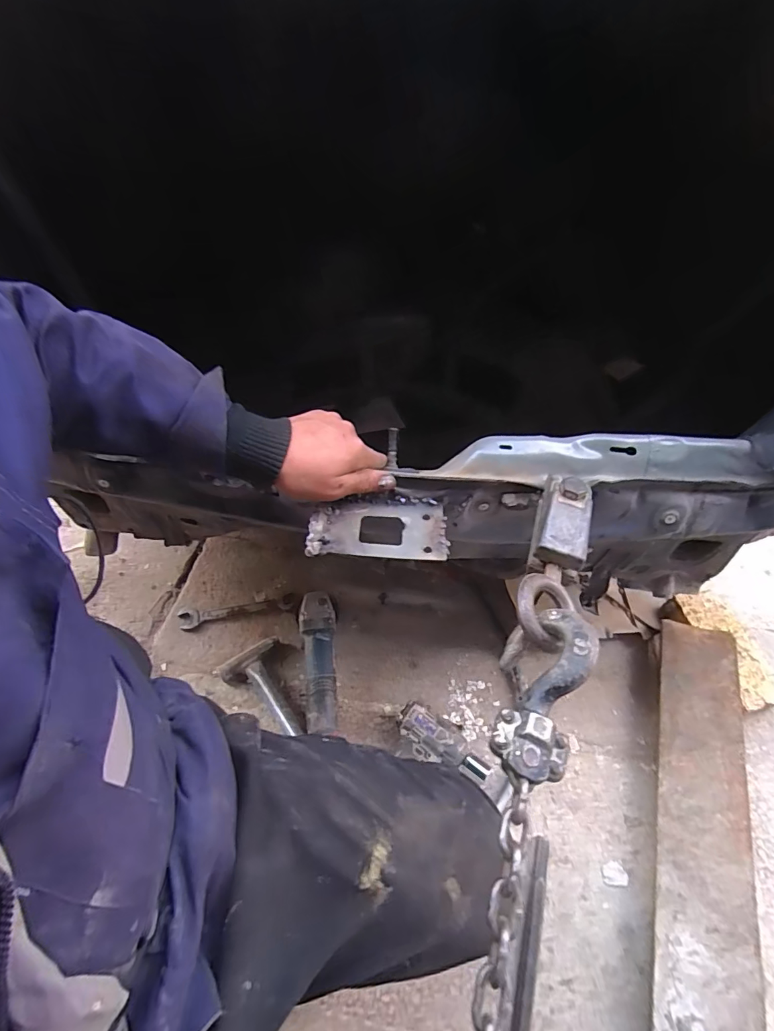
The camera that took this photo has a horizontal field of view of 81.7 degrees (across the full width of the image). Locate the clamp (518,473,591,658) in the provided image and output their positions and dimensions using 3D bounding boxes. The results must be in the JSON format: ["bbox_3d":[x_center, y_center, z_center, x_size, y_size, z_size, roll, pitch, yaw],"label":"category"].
[{"bbox_3d":[0.157,0.038,0.421,0.048,0.034,0.188,19,56,12],"label":"clamp"}]

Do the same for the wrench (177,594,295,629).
[{"bbox_3d":[-0.312,0.198,0.939,0.232,0.007,0.041,-10,55,-8],"label":"wrench"}]

